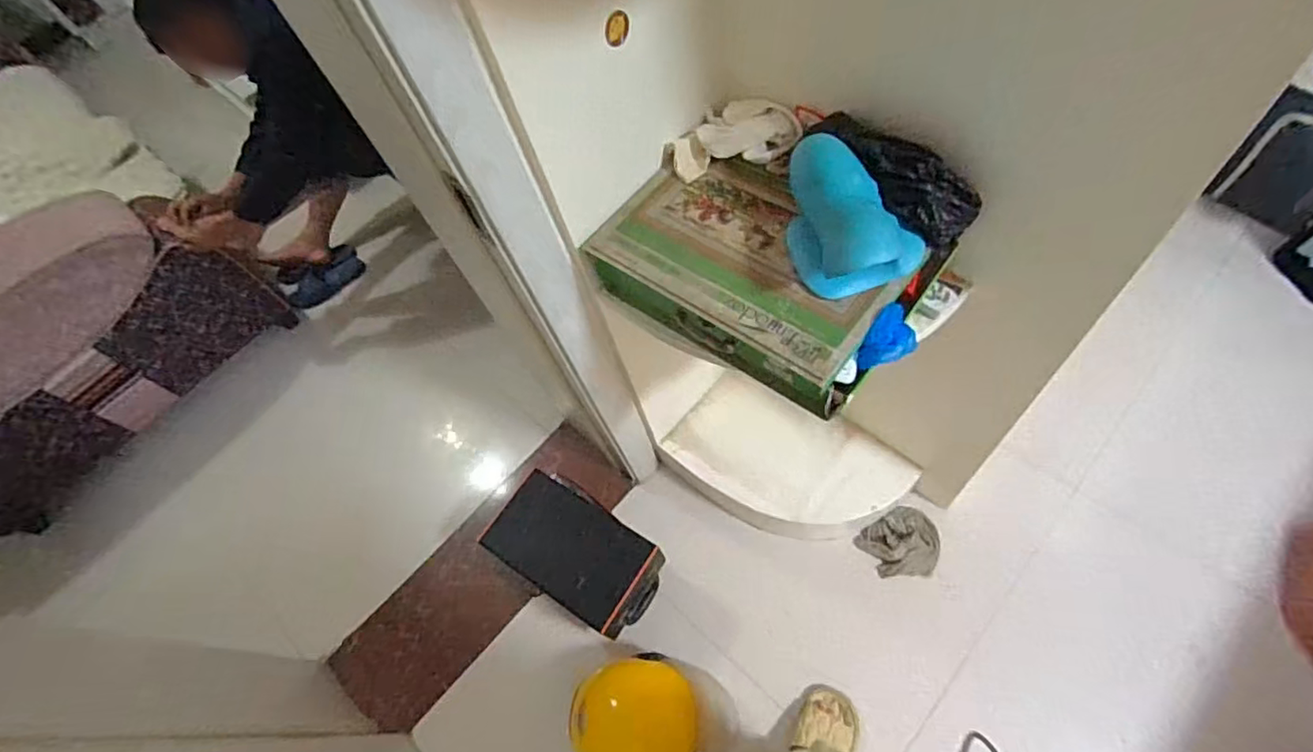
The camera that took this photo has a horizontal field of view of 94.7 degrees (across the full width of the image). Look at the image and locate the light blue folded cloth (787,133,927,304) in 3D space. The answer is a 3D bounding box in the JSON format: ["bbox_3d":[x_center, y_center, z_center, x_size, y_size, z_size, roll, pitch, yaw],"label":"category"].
[{"bbox_3d":[0.236,-0.188,0.719,0.126,0.130,0.152,-9,47,-13],"label":"light blue folded cloth"}]

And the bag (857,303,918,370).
[{"bbox_3d":[0.273,-0.041,0.705,0.050,0.066,0.050,28,50,22],"label":"bag"}]

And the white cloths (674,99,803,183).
[{"bbox_3d":[0.111,-0.332,0.848,0.162,0.086,0.087,6,45,1],"label":"white cloths"}]

